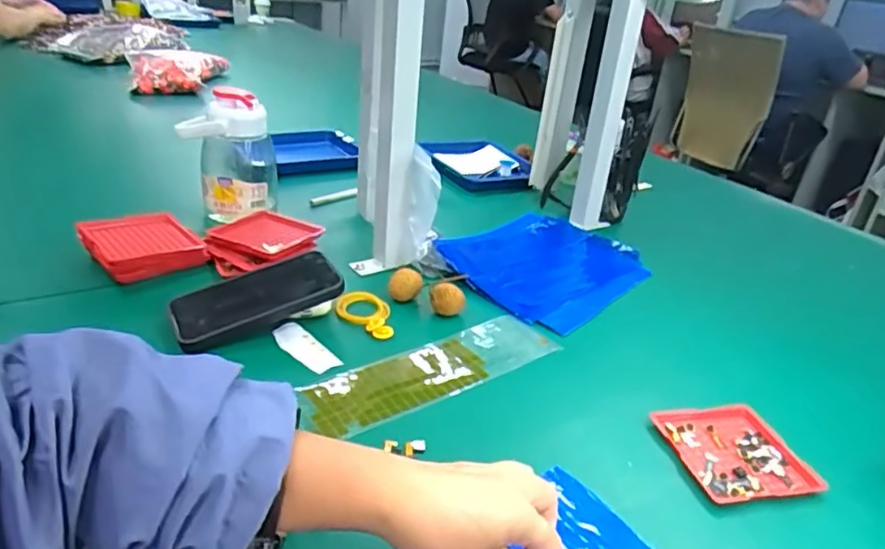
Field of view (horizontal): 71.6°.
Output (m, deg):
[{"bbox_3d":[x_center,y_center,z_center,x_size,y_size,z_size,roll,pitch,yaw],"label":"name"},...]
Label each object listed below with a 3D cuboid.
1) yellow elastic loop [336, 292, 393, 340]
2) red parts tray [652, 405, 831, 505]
[{"bbox_3d":[-0.081,0.041,0.634,0.054,0.011,0.072,1,28,-11],"label":"yellow elastic loop"},{"bbox_3d":[0.240,0.144,0.506,0.099,0.011,0.099,0,28,-13],"label":"red parts tray"}]

